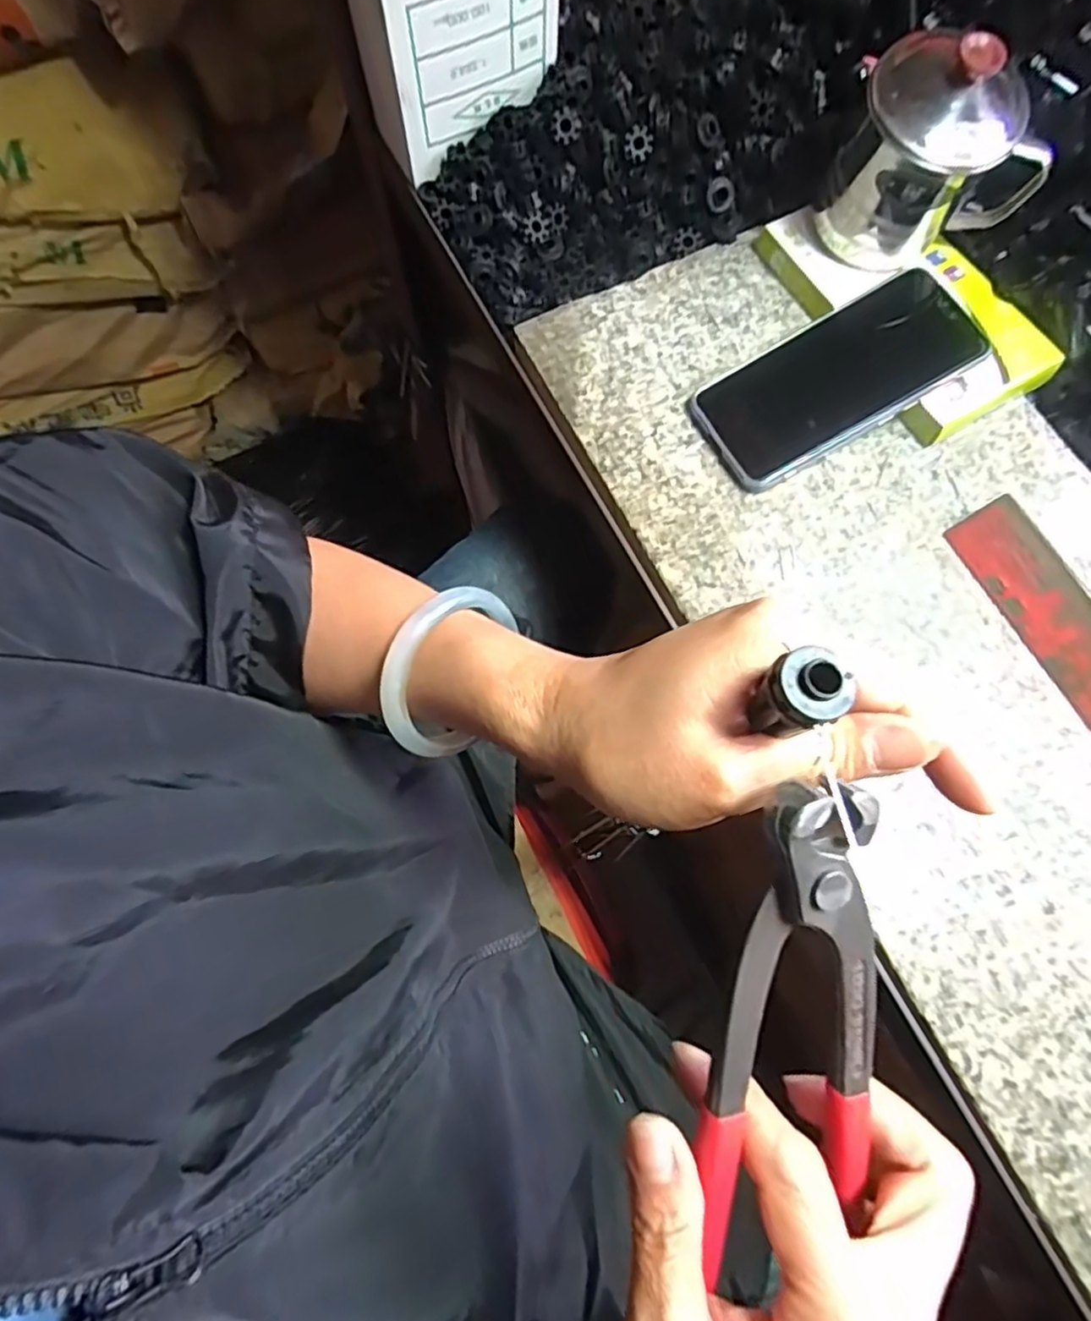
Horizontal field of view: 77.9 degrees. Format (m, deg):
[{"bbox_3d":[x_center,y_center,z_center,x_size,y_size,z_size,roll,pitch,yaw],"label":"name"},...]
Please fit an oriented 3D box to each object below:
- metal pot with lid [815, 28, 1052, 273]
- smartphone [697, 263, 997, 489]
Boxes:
[{"bbox_3d":[0.220,-0.285,0.380,0.095,0.102,0.075,-13,73,-4],"label":"metal pot with lid"},{"bbox_3d":[0.168,-0.165,0.394,0.153,0.011,0.075,-30,74,5],"label":"smartphone"}]

